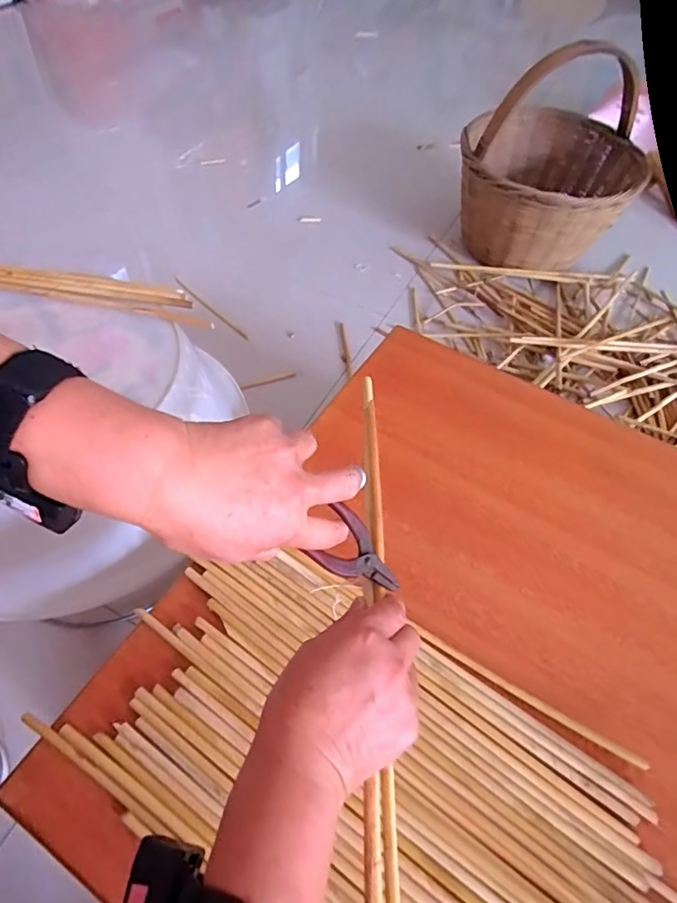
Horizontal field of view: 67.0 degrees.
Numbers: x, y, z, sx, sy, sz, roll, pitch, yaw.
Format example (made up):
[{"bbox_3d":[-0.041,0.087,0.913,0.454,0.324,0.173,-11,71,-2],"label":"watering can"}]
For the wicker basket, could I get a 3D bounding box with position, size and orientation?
[{"bbox_3d":[0.487,-0.668,1.178,0.375,0.412,0.421,25,55,13],"label":"wicker basket"}]

